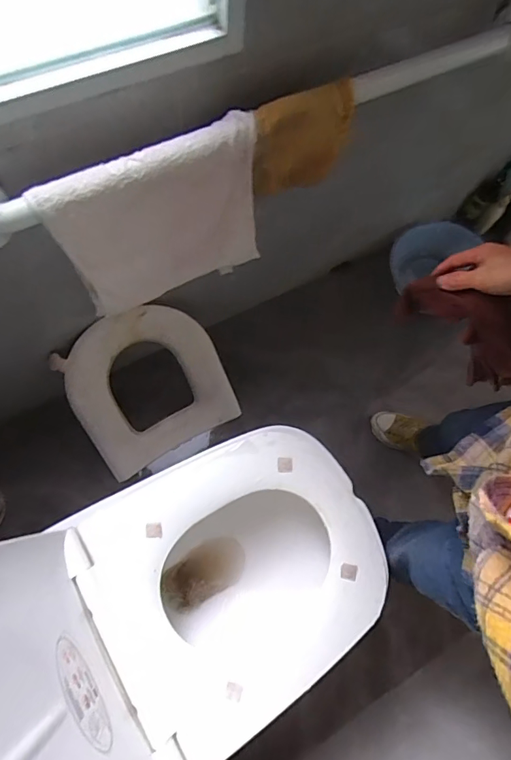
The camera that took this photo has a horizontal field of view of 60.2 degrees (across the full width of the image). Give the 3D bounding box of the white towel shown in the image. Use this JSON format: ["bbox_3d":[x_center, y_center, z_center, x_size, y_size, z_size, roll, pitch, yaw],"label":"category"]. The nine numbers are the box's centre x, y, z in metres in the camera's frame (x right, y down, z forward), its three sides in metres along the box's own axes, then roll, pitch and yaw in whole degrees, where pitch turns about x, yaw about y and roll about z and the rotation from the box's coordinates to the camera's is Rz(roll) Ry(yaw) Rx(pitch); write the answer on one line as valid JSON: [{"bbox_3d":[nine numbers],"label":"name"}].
[{"bbox_3d":[-0.142,-0.249,0.711,0.354,0.306,0.072,-25,80,-6],"label":"white towel"}]

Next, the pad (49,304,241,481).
[{"bbox_3d":[-0.265,0.009,1.121,0.379,0.046,0.413,-28,125,-13],"label":"pad"}]

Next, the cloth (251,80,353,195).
[{"bbox_3d":[0.070,-0.365,0.677,0.171,0.146,0.052,-21,80,-5],"label":"cloth"}]

